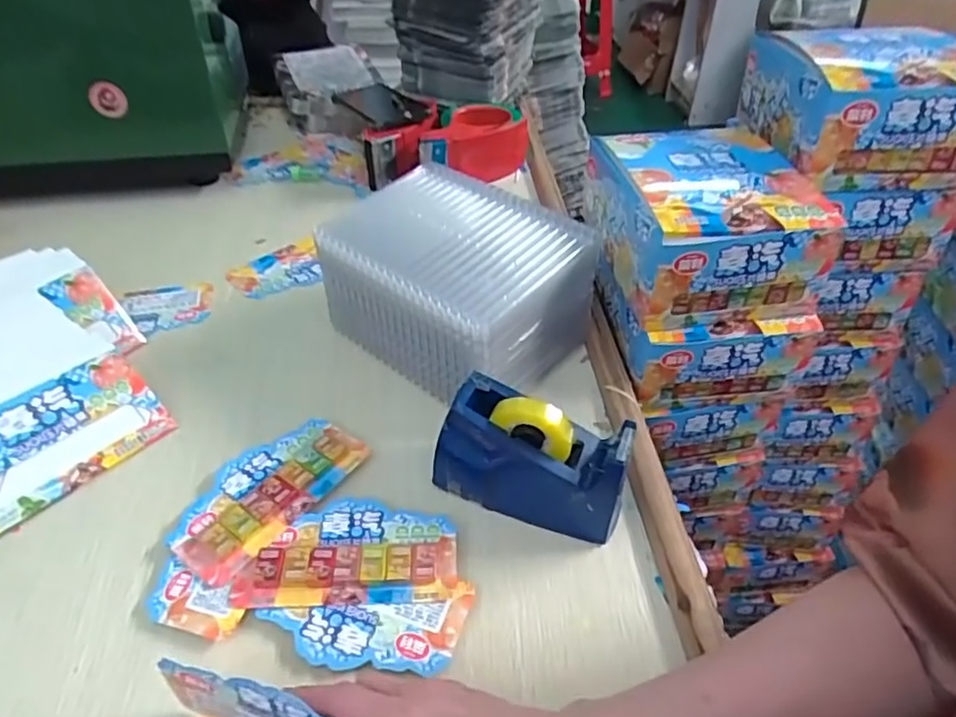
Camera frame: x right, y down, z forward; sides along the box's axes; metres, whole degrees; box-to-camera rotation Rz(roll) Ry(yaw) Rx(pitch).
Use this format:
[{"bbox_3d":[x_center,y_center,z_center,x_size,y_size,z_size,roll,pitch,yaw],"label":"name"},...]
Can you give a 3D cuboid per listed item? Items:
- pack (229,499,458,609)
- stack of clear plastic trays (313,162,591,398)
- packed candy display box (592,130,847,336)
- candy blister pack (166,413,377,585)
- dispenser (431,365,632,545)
[{"bbox_3d":[-0.087,0.131,0.437,0.143,0.013,0.076,0,42,-4],"label":"pack"},{"bbox_3d":[-0.023,-0.063,0.569,0.206,0.128,0.158,34,50,29],"label":"stack of clear plastic trays"},{"bbox_3d":[0.197,-0.126,0.572,0.152,0.097,0.186,-5,43,-6],"label":"packed candy display box"},{"bbox_3d":[-0.153,0.093,0.467,0.072,0.018,0.145,30,48,26],"label":"candy blister pack"},{"bbox_3d":[0.038,0.069,0.455,0.132,0.094,0.051,19,44,15],"label":"dispenser"}]

